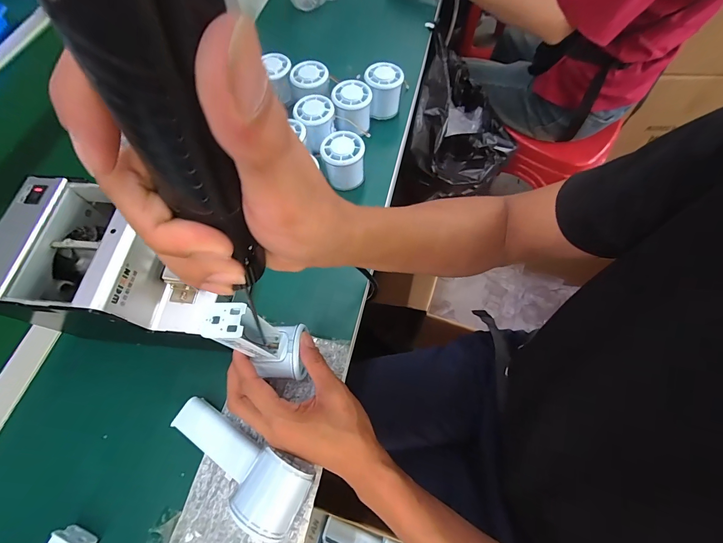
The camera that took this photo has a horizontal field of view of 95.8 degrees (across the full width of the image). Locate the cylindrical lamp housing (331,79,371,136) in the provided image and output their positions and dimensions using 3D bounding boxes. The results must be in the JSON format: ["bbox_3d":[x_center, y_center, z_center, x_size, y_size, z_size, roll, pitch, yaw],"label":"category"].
[{"bbox_3d":[-0.012,-0.237,0.480,0.056,0.050,0.062,-6,66,0],"label":"cylindrical lamp housing"}]

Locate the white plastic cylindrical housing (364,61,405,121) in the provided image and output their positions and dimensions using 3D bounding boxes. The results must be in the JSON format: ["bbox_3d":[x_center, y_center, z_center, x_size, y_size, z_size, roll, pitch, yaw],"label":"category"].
[{"bbox_3d":[0.034,-0.270,0.490,0.055,0.058,0.048,-9,66,-1],"label":"white plastic cylindrical housing"}]

